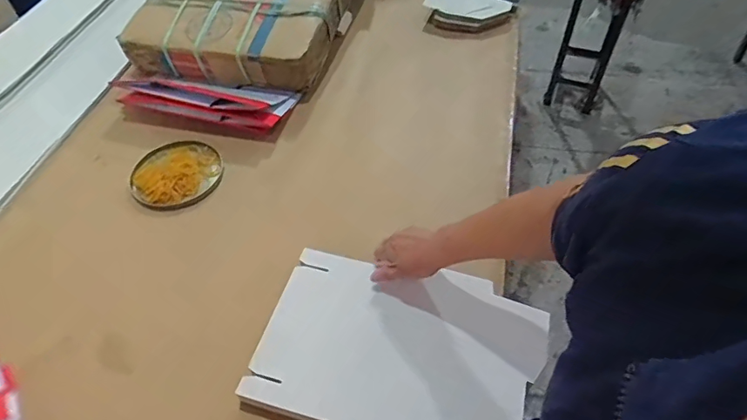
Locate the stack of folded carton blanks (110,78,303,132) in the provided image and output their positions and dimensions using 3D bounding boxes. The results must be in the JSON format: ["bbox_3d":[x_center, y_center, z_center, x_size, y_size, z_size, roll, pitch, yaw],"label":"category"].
[{"bbox_3d":[-0.349,-0.243,1.018,0.355,0.070,0.142,11,53,11],"label":"stack of folded carton blanks"}]

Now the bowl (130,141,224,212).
[{"bbox_3d":[-0.373,-0.073,0.913,0.162,0.021,0.163,-1,52,2],"label":"bowl"}]

